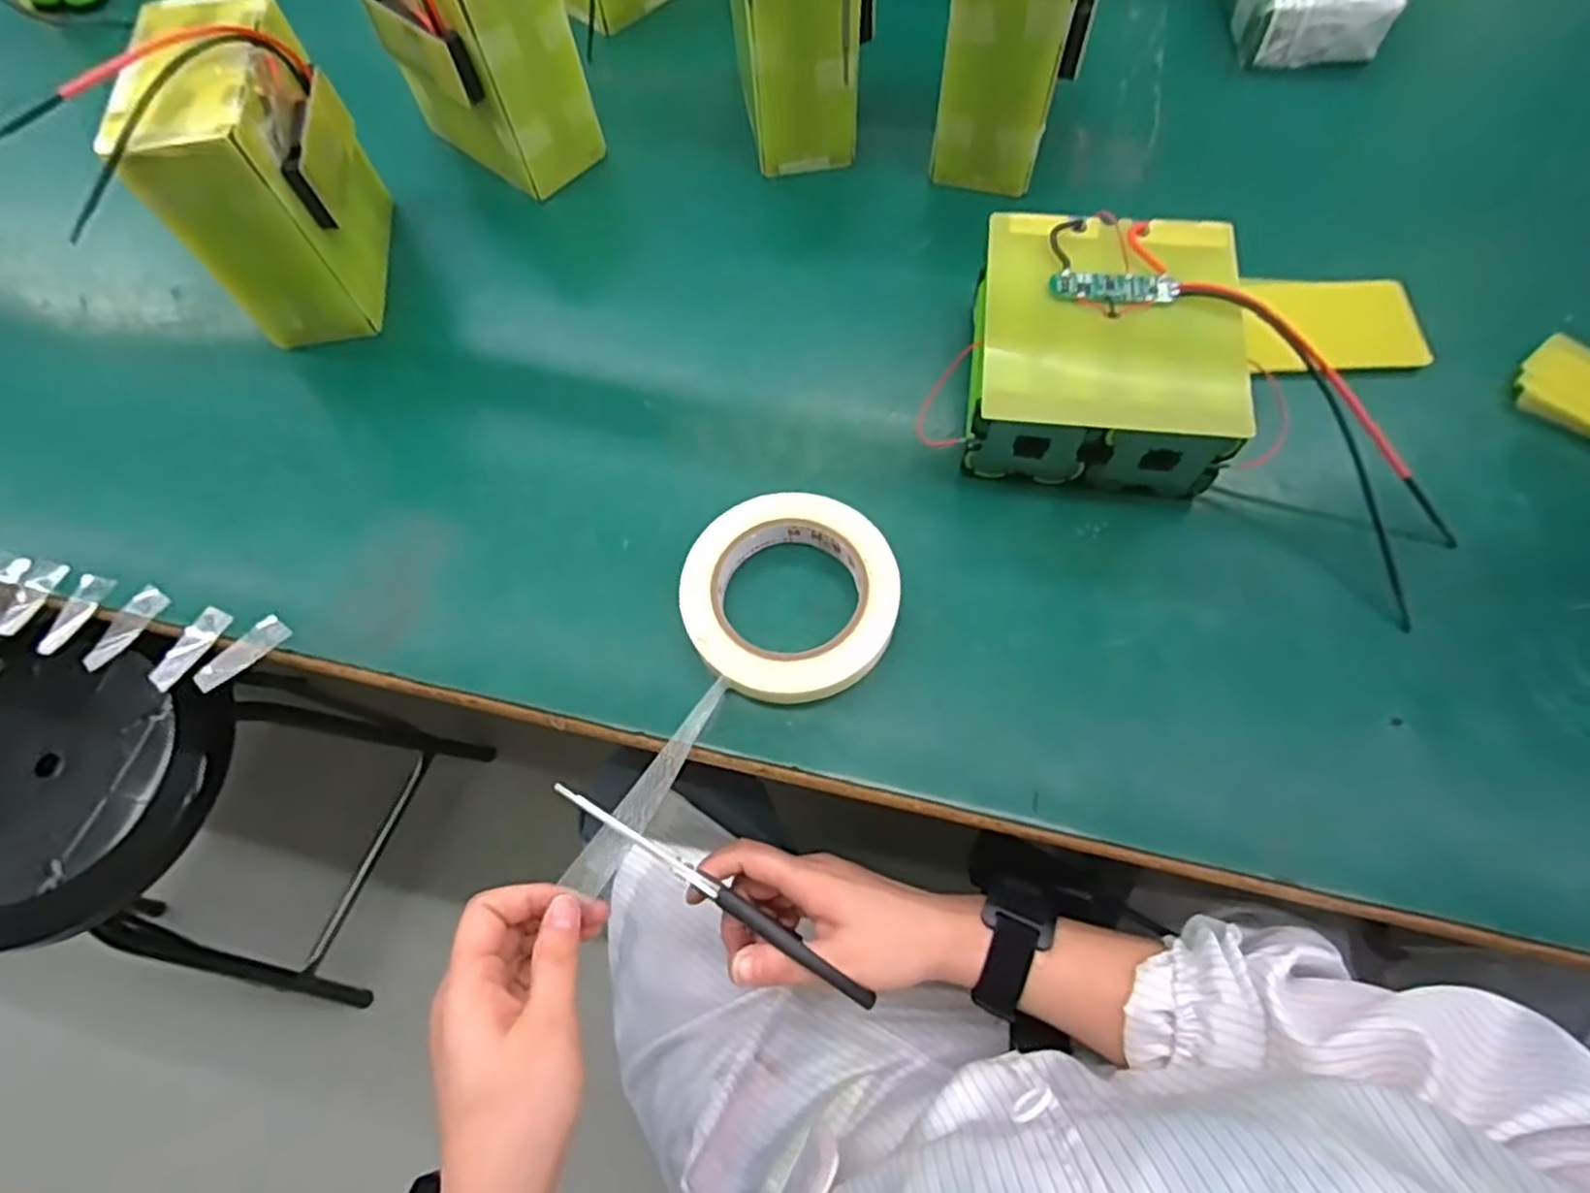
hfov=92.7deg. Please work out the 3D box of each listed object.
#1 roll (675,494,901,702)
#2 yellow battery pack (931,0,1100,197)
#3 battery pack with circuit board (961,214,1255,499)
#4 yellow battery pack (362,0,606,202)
[{"bbox_3d":[-0.002,-0.001,0.409,0.112,0.022,0.113,1,64,-2],"label":"roll"},{"bbox_3d":[0.152,-0.382,0.510,0.084,0.142,0.133,13,67,10],"label":"yellow battery pack"},{"bbox_3d":[0.173,-0.137,0.442,0.139,0.091,0.138,7,66,7],"label":"battery pack with circuit board"},{"bbox_3d":[-0.227,-0.385,0.533,0.142,0.148,0.088,31,71,16],"label":"yellow battery pack"}]

